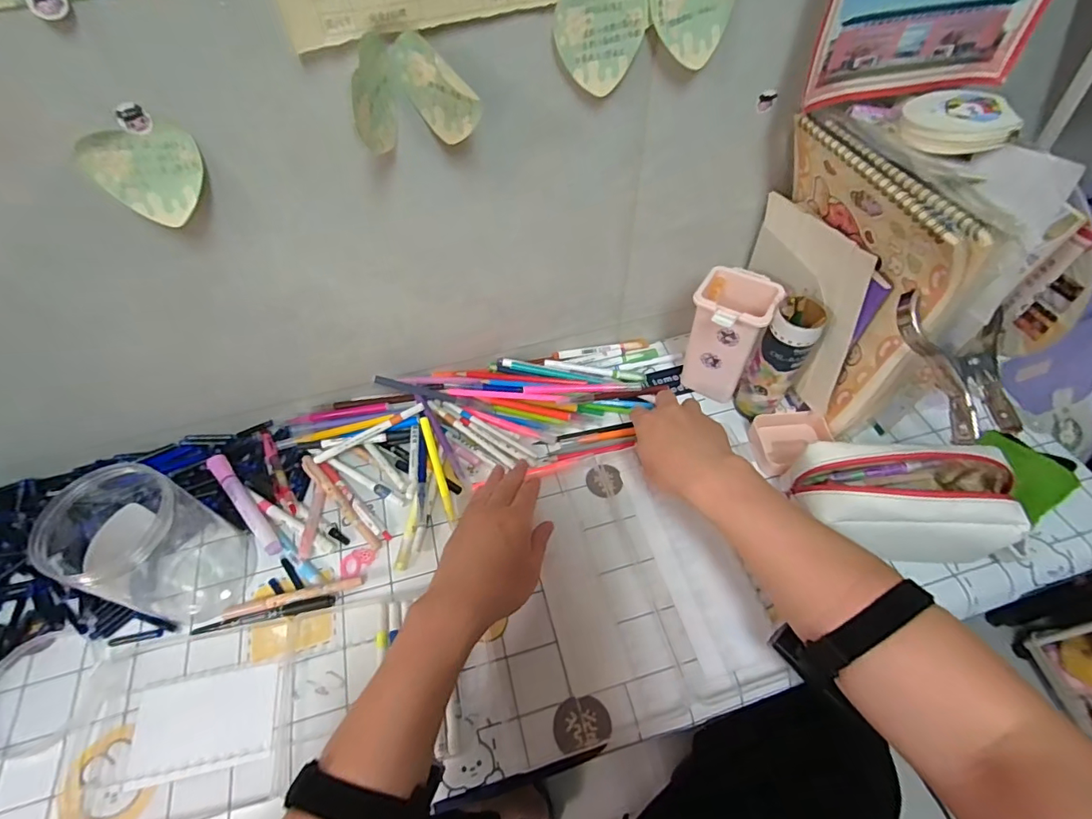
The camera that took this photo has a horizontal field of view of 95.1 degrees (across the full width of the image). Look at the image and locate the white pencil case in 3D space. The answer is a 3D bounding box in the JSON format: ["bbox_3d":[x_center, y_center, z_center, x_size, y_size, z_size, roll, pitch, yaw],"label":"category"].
[{"bbox_3d":[0.344,0.083,0.489,0.188,0.097,0.090,2,56,8],"label":"white pencil case"}]

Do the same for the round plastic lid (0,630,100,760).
[{"bbox_3d":[-0.458,0.254,0.451,0.092,0.017,0.096,-1,57,1],"label":"round plastic lid"}]

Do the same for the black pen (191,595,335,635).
[{"bbox_3d":[-0.271,0.198,0.479,0.134,0.016,0.010,-10,57,-5],"label":"black pen"}]

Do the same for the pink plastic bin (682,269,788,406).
[{"bbox_3d":[0.201,-0.079,0.574,0.077,0.139,0.080,20,60,19],"label":"pink plastic bin"}]

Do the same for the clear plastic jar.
[{"bbox_3d":[-0.358,0.122,0.449,0.109,0.150,0.096,10,58,13],"label":"clear plastic jar"}]

